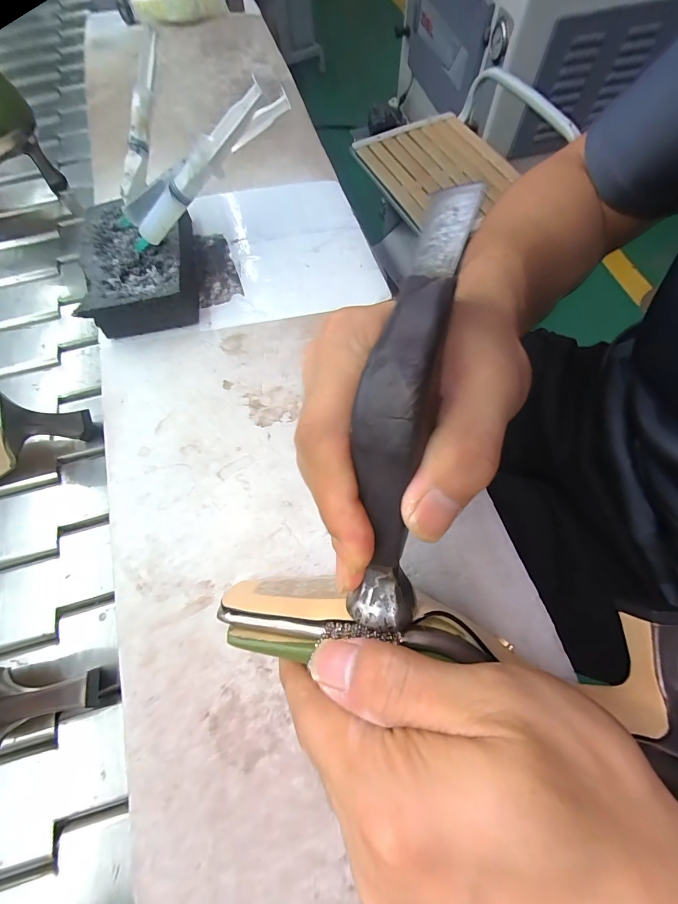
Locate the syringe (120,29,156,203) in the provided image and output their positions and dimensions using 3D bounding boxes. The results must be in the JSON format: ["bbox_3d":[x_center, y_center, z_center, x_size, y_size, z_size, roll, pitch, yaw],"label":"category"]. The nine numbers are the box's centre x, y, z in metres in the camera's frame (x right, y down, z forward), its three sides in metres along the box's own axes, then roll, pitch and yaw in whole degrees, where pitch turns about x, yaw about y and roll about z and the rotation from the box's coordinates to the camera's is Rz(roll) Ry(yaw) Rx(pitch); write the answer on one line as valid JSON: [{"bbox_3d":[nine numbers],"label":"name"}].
[{"bbox_3d":[-0.163,-0.271,0.297,0.014,0.015,0.118,18,100,8],"label":"syringe"}]

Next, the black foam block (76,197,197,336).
[{"bbox_3d":[-0.167,-0.160,0.307,0.085,0.036,0.119,-9,68,-3],"label":"black foam block"}]

